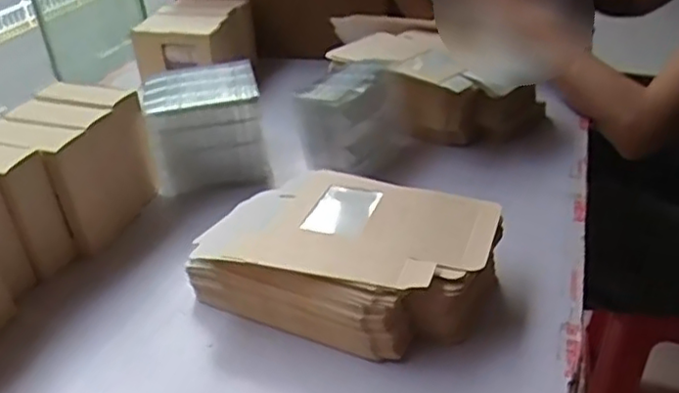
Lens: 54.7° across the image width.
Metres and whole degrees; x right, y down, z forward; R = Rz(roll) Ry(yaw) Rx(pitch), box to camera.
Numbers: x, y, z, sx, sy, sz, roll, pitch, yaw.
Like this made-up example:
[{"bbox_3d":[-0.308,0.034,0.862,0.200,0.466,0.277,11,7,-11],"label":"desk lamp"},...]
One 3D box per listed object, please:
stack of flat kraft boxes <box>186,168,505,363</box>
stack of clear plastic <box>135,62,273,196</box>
[{"bbox_3d":[0.004,0.041,0.483,0.205,0.066,0.134,13,35,25],"label":"stack of flat kraft boxes"},{"bbox_3d":[-0.131,-0.068,0.644,0.105,0.094,0.096,-10,32,-10],"label":"stack of clear plastic"}]

